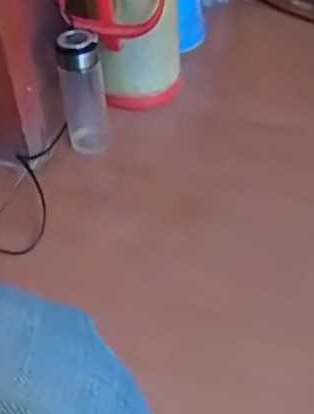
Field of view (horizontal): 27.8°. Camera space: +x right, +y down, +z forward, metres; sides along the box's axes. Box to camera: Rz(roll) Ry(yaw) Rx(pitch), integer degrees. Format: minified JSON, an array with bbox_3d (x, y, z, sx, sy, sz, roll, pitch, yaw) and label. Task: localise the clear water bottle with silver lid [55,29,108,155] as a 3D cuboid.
[{"bbox_3d":[-0.117,-0.171,0.997,0.063,0.216,0.065,-10,43,-7],"label":"clear water bottle with silver lid"}]

